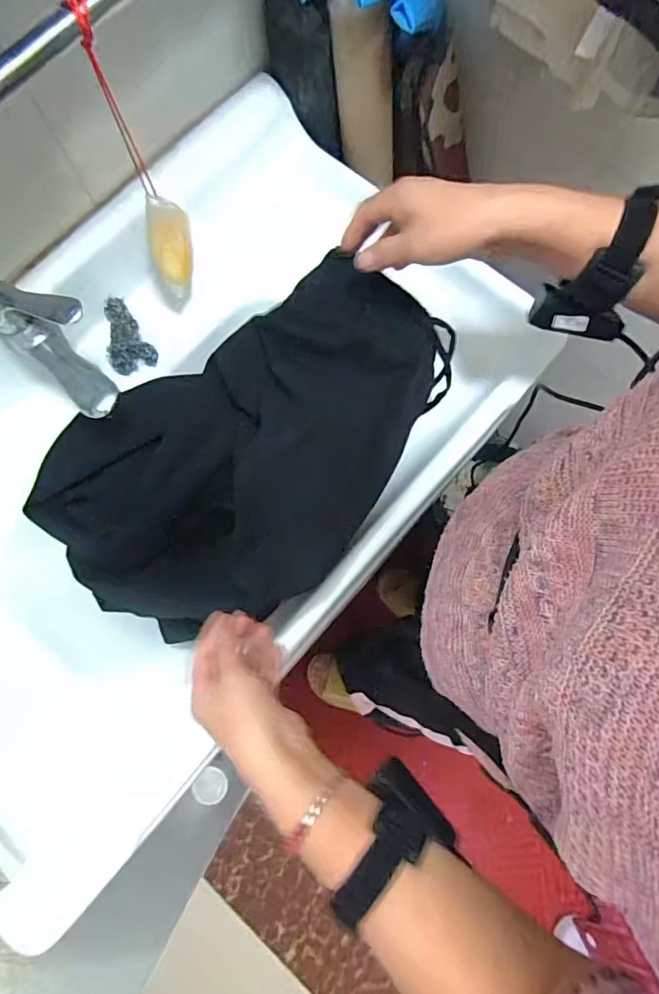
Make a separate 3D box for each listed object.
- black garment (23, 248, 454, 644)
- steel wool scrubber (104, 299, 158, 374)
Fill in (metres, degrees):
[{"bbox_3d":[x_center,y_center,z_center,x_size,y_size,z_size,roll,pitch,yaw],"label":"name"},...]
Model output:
[{"bbox_3d":[-0.098,-0.062,0.515,0.308,0.110,0.410,39,80,9],"label":"black garment"},{"bbox_3d":[-0.242,-0.187,0.577,0.052,0.042,0.084,-30,78,-7],"label":"steel wool scrubber"}]

